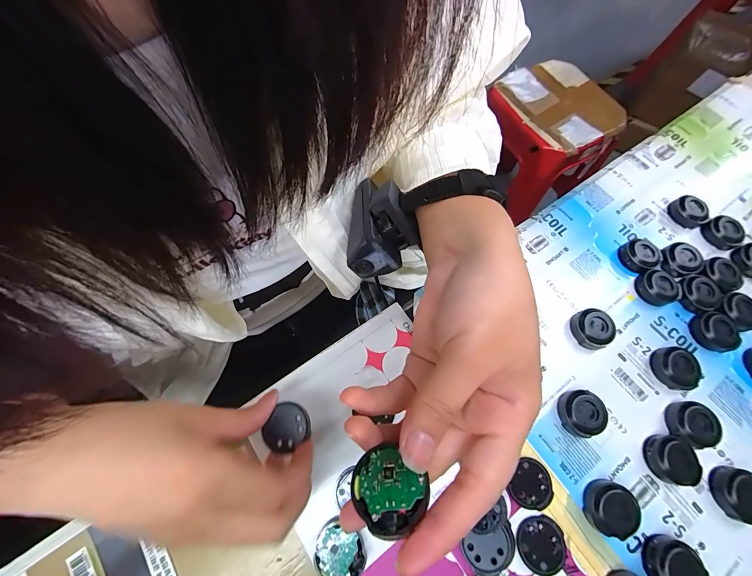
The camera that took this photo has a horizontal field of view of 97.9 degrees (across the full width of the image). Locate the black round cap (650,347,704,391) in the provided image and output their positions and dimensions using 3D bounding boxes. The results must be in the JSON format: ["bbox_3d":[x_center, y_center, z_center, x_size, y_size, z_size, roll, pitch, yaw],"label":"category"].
[{"bbox_3d":[0.226,0.060,0.247,0.027,0.013,0.031,-13,67,-7],"label":"black round cap"}]

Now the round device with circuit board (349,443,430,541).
[{"bbox_3d":[0.004,0.076,0.124,0.025,0.004,0.030,-34,42,-22],"label":"round device with circuit board"}]

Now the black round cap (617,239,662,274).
[{"bbox_3d":[0.230,-0.028,0.285,0.031,0.013,0.027,-23,68,-11],"label":"black round cap"}]

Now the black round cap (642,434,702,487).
[{"bbox_3d":[0.200,0.116,0.222,0.030,0.008,0.030,0,66,-1],"label":"black round cap"}]

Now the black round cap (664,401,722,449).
[{"bbox_3d":[0.224,0.096,0.231,0.034,0.011,0.029,1,66,-1],"label":"black round cap"}]

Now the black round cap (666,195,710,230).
[{"bbox_3d":[0.290,-0.070,0.305,0.029,0.014,0.029,0,66,-1],"label":"black round cap"}]

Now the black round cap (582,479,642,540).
[{"bbox_3d":[0.152,0.141,0.207,0.034,0.014,0.029,19,67,7],"label":"black round cap"}]

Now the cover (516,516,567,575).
[{"bbox_3d":[0.103,0.160,0.203,0.030,0.004,0.029,0,66,-1],"label":"cover"}]

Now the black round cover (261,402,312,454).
[{"bbox_3d":[-0.054,0.085,0.198,0.026,0.004,0.027,0,66,-1],"label":"black round cover"}]

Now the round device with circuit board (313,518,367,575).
[{"bbox_3d":[-0.022,0.159,0.196,0.031,0.011,0.028,24,67,9],"label":"round device with circuit board"}]

